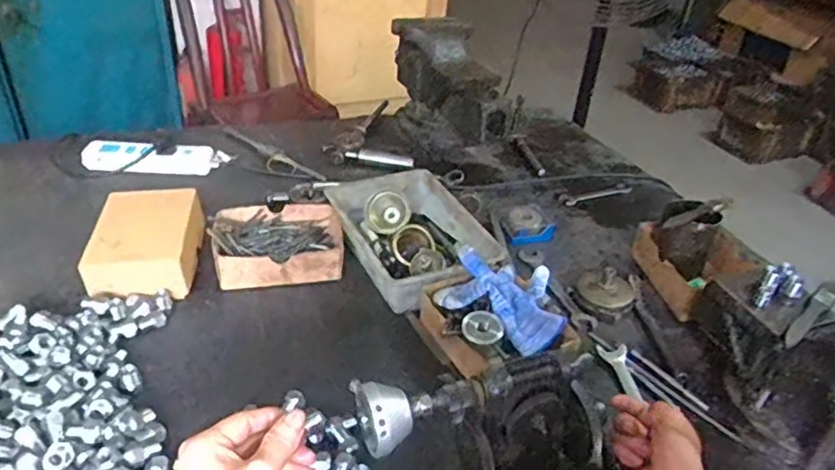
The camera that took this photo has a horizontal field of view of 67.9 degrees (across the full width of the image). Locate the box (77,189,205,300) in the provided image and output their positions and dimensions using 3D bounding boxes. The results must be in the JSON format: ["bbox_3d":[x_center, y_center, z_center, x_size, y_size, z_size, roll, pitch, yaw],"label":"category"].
[{"bbox_3d":[-0.355,0.006,0.811,0.130,0.068,0.156,-3,34,-12],"label":"box"}]

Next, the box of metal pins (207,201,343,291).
[{"bbox_3d":[-0.193,0.009,0.863,0.176,0.045,0.139,-4,35,-14],"label":"box of metal pins"}]

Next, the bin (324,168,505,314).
[{"bbox_3d":[-0.013,0.003,0.882,0.182,0.073,0.246,-17,39,-29],"label":"bin"}]

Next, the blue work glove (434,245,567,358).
[{"bbox_3d":[0.103,0.076,0.753,0.161,0.044,0.105,24,38,26],"label":"blue work glove"}]

